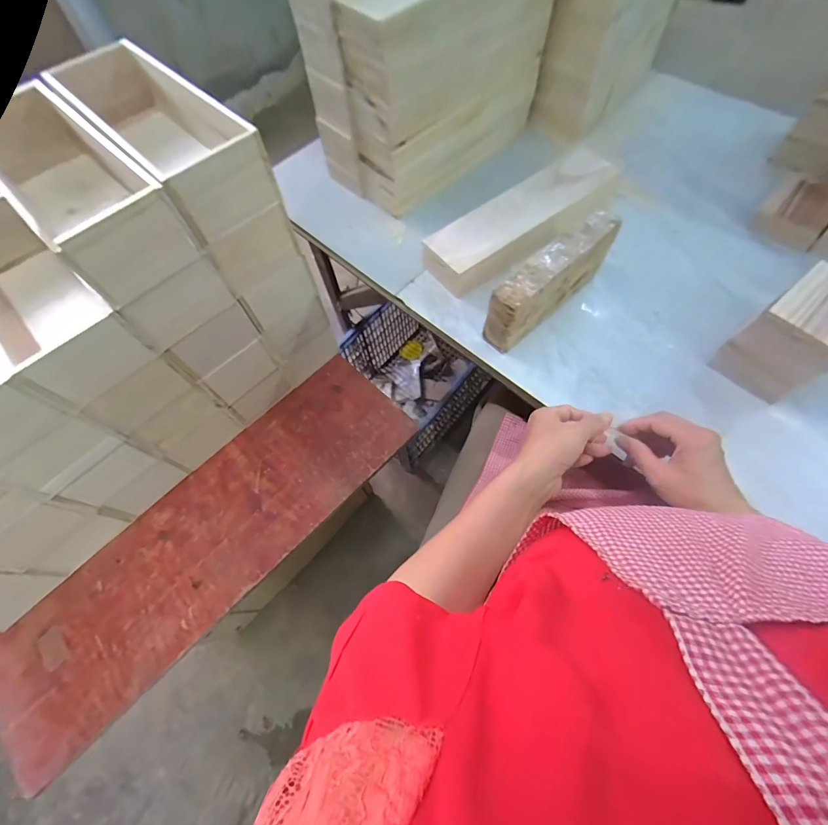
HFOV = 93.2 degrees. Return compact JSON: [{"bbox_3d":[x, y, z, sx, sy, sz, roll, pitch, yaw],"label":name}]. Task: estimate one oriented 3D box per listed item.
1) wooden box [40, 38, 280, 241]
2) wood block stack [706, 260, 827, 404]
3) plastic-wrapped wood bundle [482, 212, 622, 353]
[{"bbox_3d":[-0.342,-0.374,0.536,0.122,0.101,0.341,-42,69,-16],"label":"wooden box"},{"bbox_3d":[0.454,-0.091,0.465,0.120,0.106,0.088,-35,68,-13],"label":"wood block stack"},{"bbox_3d":[0.184,-0.175,0.528,0.204,0.099,0.048,-39,69,-15],"label":"plastic-wrapped wood bundle"}]

